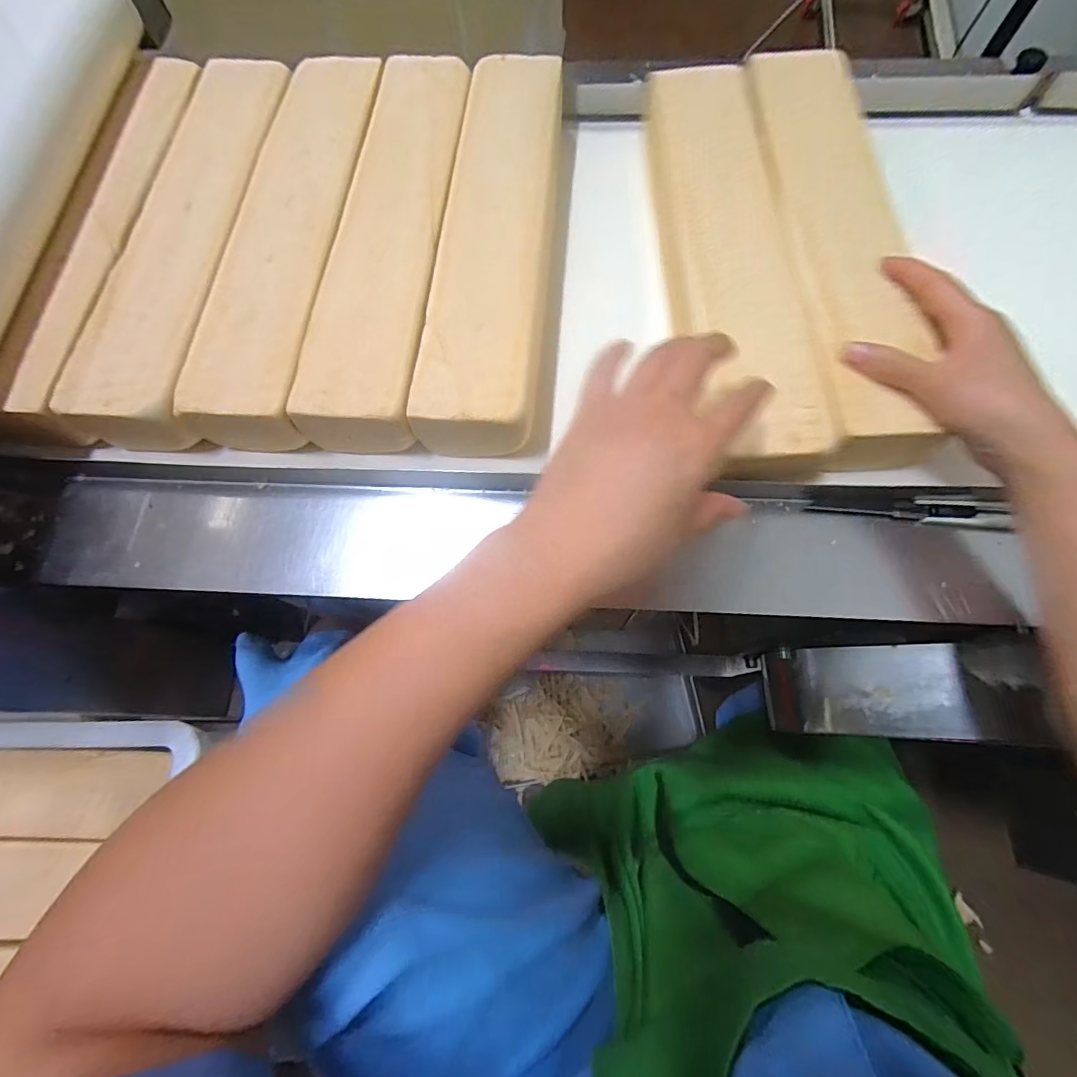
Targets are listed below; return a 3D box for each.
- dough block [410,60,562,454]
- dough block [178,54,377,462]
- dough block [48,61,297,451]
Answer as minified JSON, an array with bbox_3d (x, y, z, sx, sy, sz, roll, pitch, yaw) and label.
[{"bbox_3d":[-0.030,-0.229,0.393,0.082,0.054,0.366,5,71,4],"label":"dough block"},{"bbox_3d":[-0.187,-0.241,0.399,0.085,0.048,0.367,4,71,4],"label":"dough block"},{"bbox_3d":[-0.265,-0.236,0.406,0.086,0.057,0.352,4,69,3],"label":"dough block"}]

